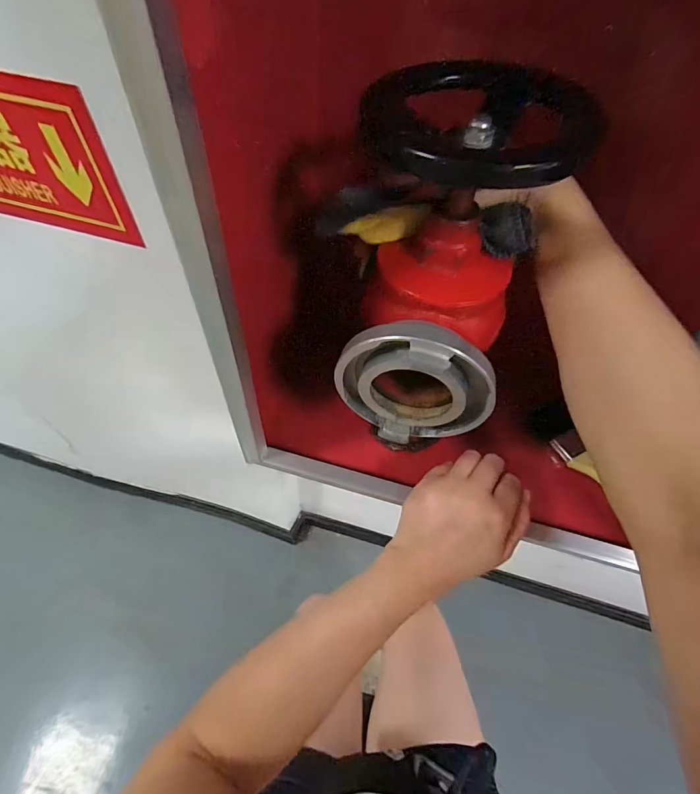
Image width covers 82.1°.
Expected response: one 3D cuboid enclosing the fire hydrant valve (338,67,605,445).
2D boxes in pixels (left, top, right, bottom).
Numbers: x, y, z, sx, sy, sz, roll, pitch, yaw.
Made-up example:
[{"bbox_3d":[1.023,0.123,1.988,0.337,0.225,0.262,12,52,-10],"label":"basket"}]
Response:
[{"bbox_3d":[0.059,-0.076,0.255,0.121,0.187,0.144,6,55,0],"label":"fire hydrant valve"}]

